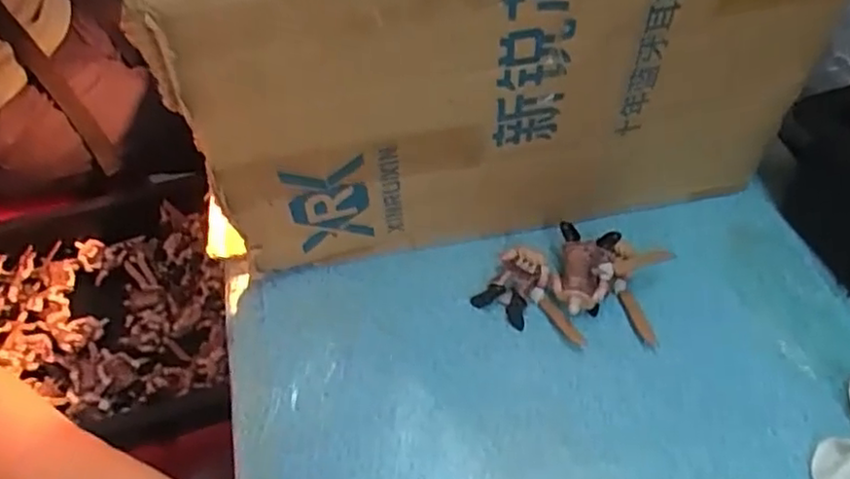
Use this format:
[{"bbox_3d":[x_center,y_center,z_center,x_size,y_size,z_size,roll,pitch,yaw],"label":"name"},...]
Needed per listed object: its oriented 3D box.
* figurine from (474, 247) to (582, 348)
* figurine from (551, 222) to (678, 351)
[{"bbox_3d":[0.077,0.038,0.443,0.074,0.020,0.048,26,59,21],"label":"figurine"},{"bbox_3d":[0.122,0.028,0.439,0.071,0.035,0.064,9,55,11],"label":"figurine"}]

